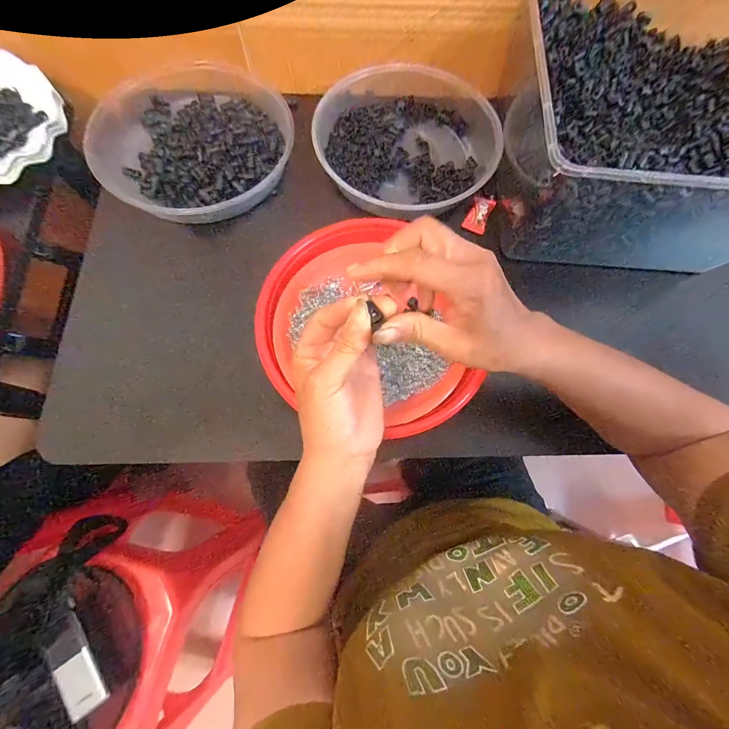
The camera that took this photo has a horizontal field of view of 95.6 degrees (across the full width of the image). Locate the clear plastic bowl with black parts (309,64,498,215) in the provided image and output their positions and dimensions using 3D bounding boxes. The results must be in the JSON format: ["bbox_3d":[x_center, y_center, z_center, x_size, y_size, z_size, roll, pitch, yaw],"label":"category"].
[{"bbox_3d":[0.055,-0.294,0.423,0.220,0.046,0.226,1,73,-2],"label":"clear plastic bowl with black parts"}]

